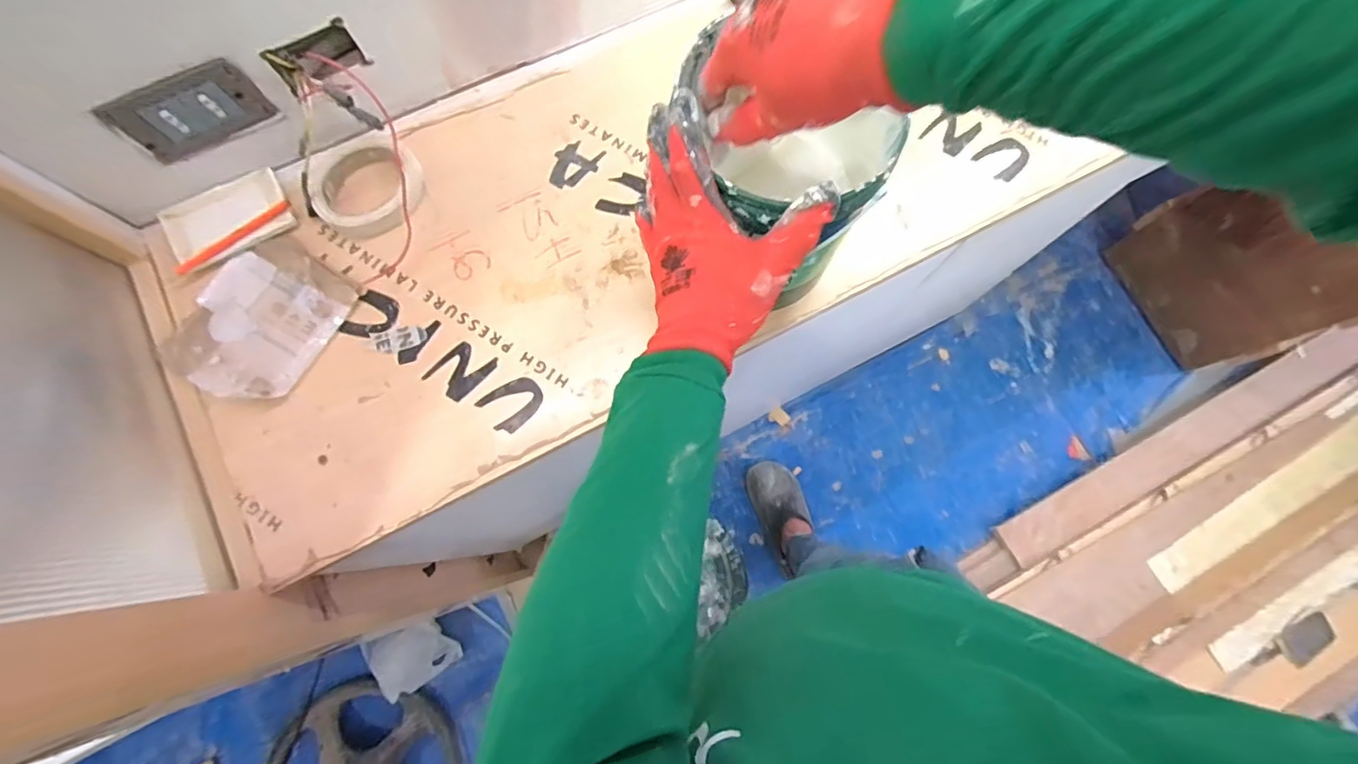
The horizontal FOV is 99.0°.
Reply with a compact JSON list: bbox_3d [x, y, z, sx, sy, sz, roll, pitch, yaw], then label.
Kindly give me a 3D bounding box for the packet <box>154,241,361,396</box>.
[{"bbox_3d":[-0.423,-0.065,0.585,0.139,0.017,0.160,27,77,7],"label":"packet"}]

